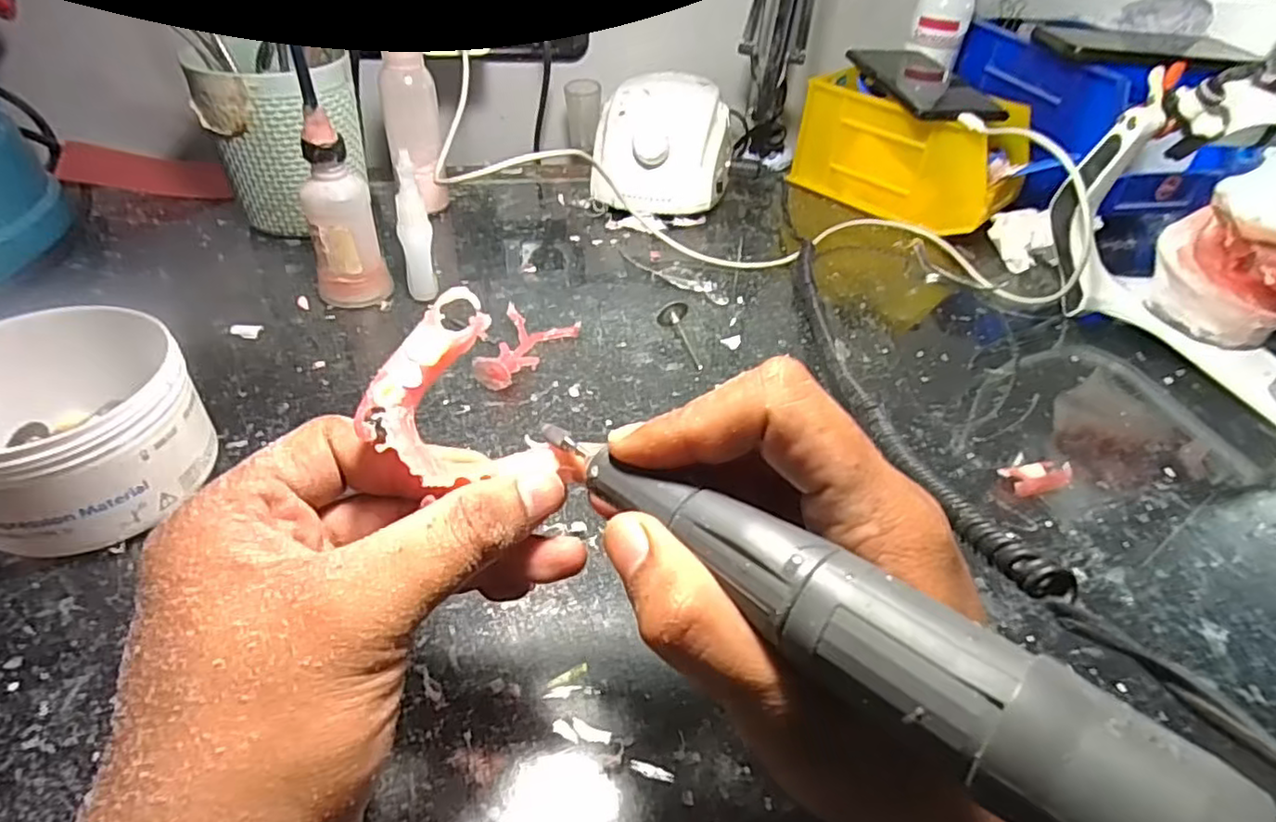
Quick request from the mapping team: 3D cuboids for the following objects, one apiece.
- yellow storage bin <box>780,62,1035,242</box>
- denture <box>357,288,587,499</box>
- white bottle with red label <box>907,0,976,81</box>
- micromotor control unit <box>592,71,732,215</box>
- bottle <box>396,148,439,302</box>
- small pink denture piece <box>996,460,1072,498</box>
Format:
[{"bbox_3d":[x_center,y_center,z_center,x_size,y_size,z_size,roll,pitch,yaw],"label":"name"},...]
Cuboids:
[{"bbox_3d":[0.222,-0.214,0.552,0.169,0.088,0.087,33,49,27],"label":"yellow storage bin"},{"bbox_3d":[-0.049,0.004,0.188,0.047,0.013,0.066,-40,98,-38],"label":"denture"},{"bbox_3d":[0.274,-0.366,0.583,0.035,0.097,0.044,-30,53,-33],"label":"white bottle with red label"},{"bbox_3d":[0.022,-0.213,0.536,0.103,0.080,0.114,9,42,4],"label":"micromotor control unit"},{"bbox_3d":[-0.134,-0.108,0.397,0.018,0.085,0.020,-8,44,-15],"label":"bottle"},{"bbox_3d":[0.200,0.035,0.331,0.039,0.012,0.015,-7,44,-14],"label":"small pink denture piece"}]

